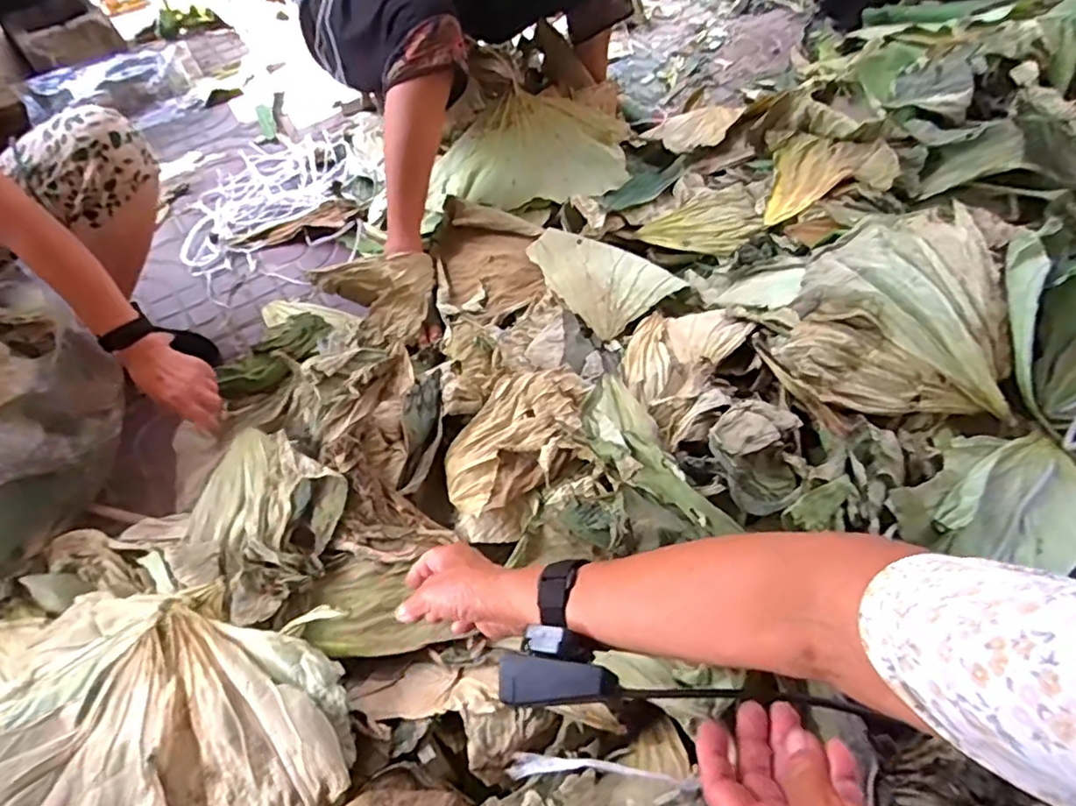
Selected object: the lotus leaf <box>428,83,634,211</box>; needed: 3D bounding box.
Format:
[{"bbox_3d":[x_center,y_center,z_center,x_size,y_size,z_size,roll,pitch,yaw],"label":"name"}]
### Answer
[{"bbox_3d":[-0.013,-0.476,1.153,0.365,0.081,0.310,1,54,1],"label":"lotus leaf"}]

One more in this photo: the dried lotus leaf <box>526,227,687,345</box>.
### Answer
[{"bbox_3d":[0.095,-0.211,0.975,0.158,0.019,0.233,-30,59,-21],"label":"dried lotus leaf"}]

